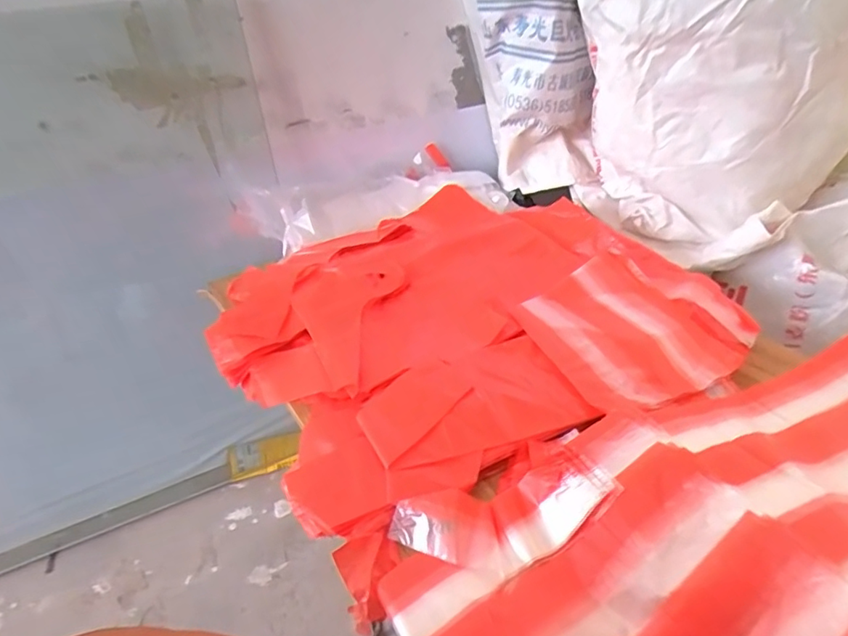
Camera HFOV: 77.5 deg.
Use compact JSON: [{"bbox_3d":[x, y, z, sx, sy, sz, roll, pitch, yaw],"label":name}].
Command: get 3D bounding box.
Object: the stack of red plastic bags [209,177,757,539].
[{"bbox_3d":[0.036,-0.012,0.660,0.539,0.064,0.500,-22,42,-21],"label":"stack of red plastic bags"}]

